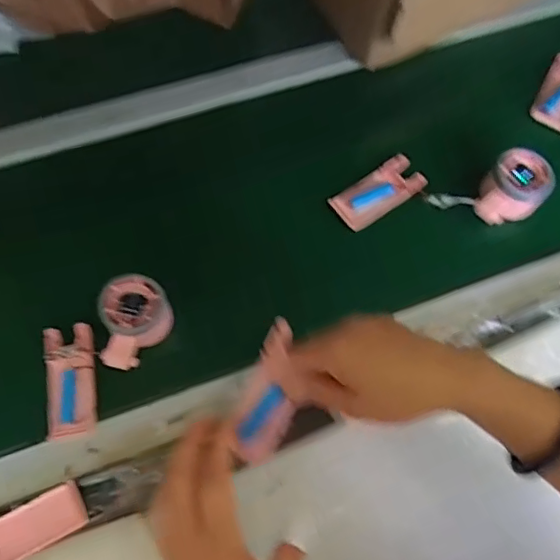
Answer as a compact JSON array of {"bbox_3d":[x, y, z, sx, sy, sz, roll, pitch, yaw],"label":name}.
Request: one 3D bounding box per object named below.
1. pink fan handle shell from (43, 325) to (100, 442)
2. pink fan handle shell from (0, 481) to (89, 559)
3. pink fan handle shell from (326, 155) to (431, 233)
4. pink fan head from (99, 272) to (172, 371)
[{"bbox_3d":[-0.196,0.092,0.527,0.043,0.013,0.103,-9,70,-6],"label":"pink fan handle shell"},{"bbox_3d":[-0.219,0.214,0.477,0.108,0.013,0.039,-26,73,-12],"label":"pink fan handle shell"},{"bbox_3d":[0.108,-0.095,0.619,0.105,0.013,0.050,-33,74,-14],"label":"pink fan handle shell"},{"bbox_3d":[-0.134,0.040,0.527,0.059,0.045,0.080,-3,69,-4],"label":"pink fan head"}]

